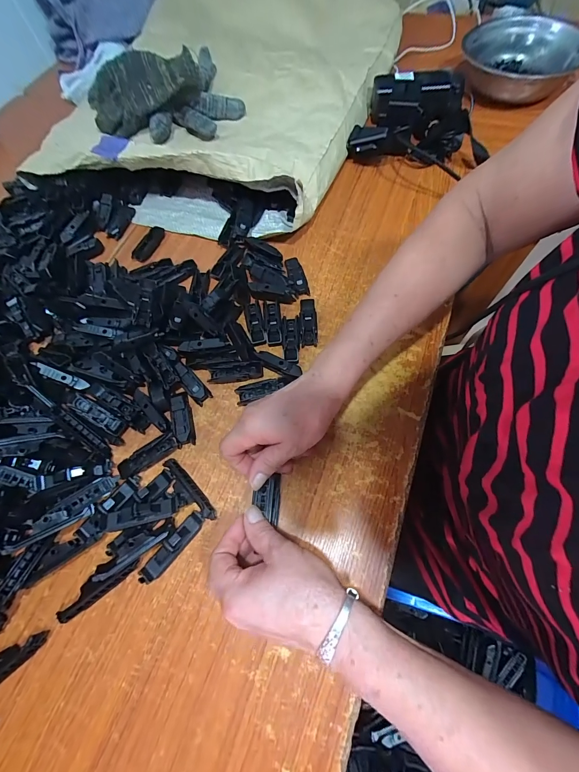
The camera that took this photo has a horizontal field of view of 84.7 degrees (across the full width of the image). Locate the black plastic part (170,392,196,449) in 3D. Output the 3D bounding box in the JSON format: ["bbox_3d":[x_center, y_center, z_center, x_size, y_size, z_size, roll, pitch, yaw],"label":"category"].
[{"bbox_3d":[-0.127,0.037,0.375,0.022,0.009,0.067,-17,66,-3],"label":"black plastic part"}]

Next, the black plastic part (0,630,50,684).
[{"bbox_3d":[-0.264,0.256,0.292,0.075,0.015,0.022,-38,68,-12],"label":"black plastic part"}]

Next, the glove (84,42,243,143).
[{"bbox_3d":[-0.197,-0.461,0.505,0.222,0.081,0.130,-24,66,-6],"label":"glove"}]

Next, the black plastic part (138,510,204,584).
[{"bbox_3d":[-0.118,0.161,0.318,0.018,0.013,0.078,38,74,19],"label":"black plastic part"}]

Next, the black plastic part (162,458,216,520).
[{"bbox_3d":[-0.106,0.109,0.340,0.012,0.011,0.082,-43,70,-14],"label":"black plastic part"}]

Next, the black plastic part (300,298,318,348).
[{"bbox_3d":[0.025,-0.084,0.417,0.021,0.012,0.066,-3,66,3],"label":"black plastic part"}]

